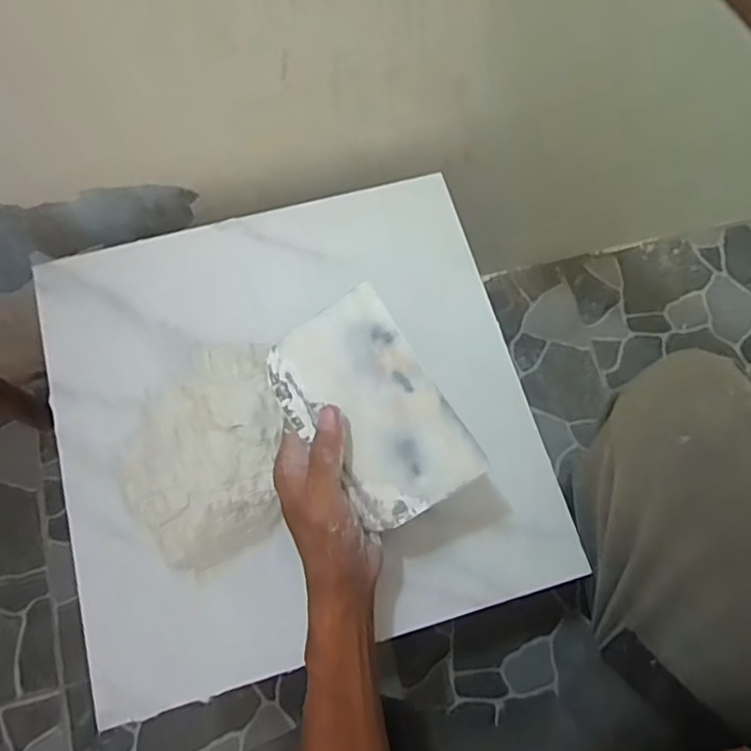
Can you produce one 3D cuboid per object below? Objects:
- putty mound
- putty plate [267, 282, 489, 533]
[{"bbox_3d":[-0.134,0.063,0.488,0.136,0.047,0.162,-18,74,-7],"label":"putty mound"},{"bbox_3d":[-0.003,0.024,0.397,0.091,0.004,0.142,-34,86,7],"label":"putty plate"}]

